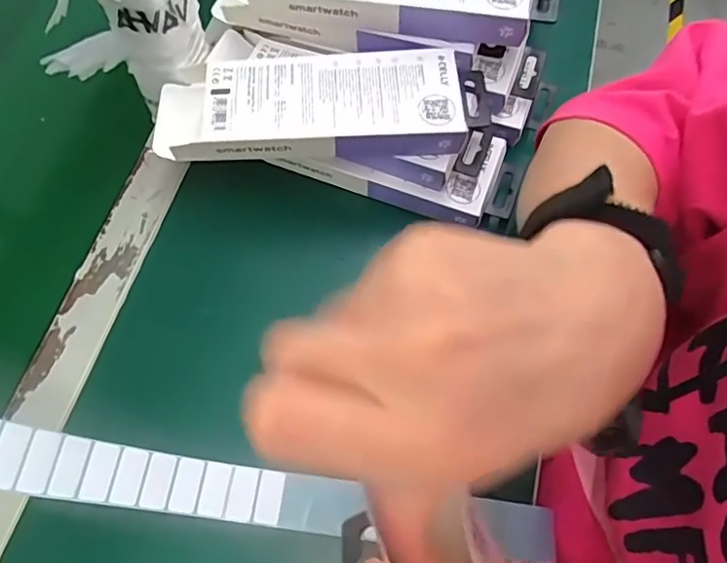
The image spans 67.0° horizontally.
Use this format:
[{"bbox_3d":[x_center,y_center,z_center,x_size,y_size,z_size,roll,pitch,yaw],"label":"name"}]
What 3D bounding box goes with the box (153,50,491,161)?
[{"bbox_3d":[-0.027,-0.119,0.374,0.219,0.025,0.070,-2,66,-2],"label":"box"}]

